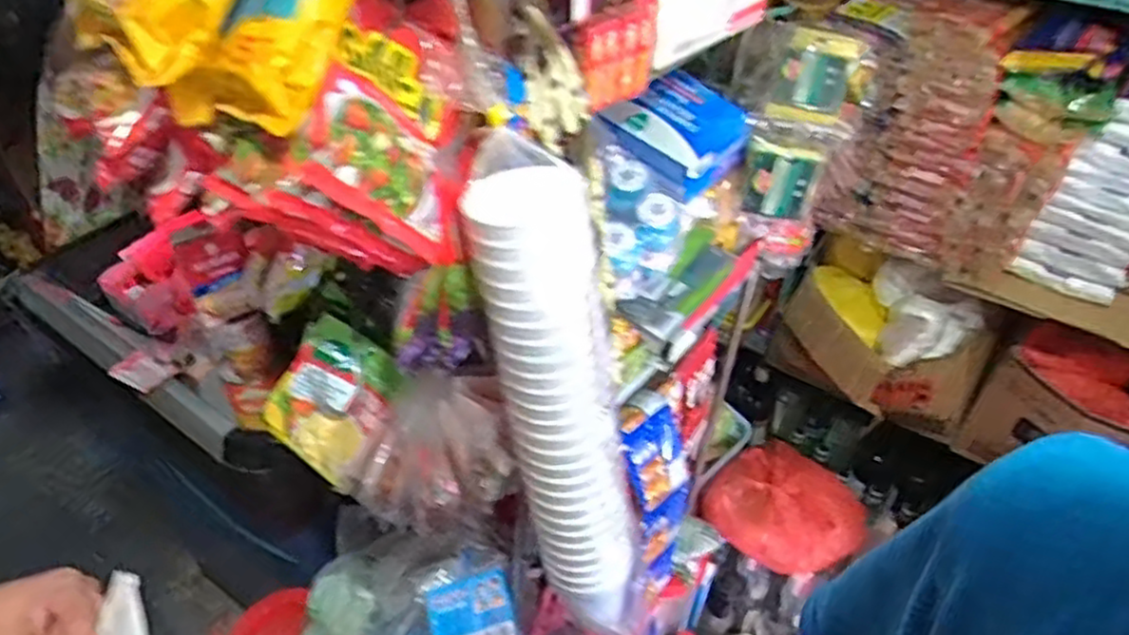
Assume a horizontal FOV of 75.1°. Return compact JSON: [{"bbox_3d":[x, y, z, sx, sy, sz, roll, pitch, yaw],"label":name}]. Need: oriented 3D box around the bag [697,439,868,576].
[{"bbox_3d":[0.394,0.343,1.303,0.238,0.118,0.205,32,50,32],"label":"bag"}]

